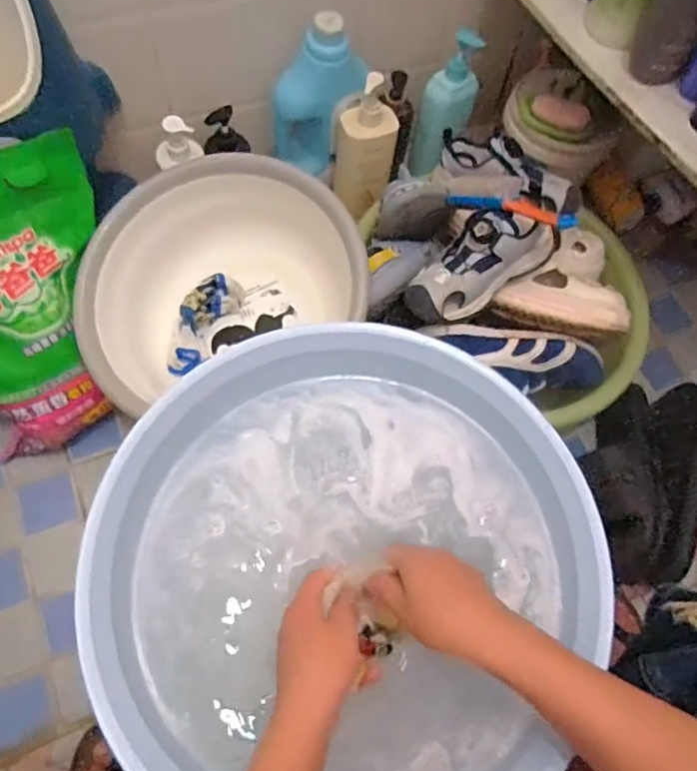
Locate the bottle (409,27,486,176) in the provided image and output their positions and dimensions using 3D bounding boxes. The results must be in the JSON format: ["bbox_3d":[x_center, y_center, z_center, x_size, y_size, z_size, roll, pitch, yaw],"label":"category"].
[{"bbox_3d":[0.152,-0.433,0.876,0.068,0.217,0.053,35,42,14],"label":"bottle"}]

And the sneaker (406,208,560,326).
[{"bbox_3d":[0.153,-0.142,0.645,0.194,0.082,0.082,-31,68,-4],"label":"sneaker"}]

